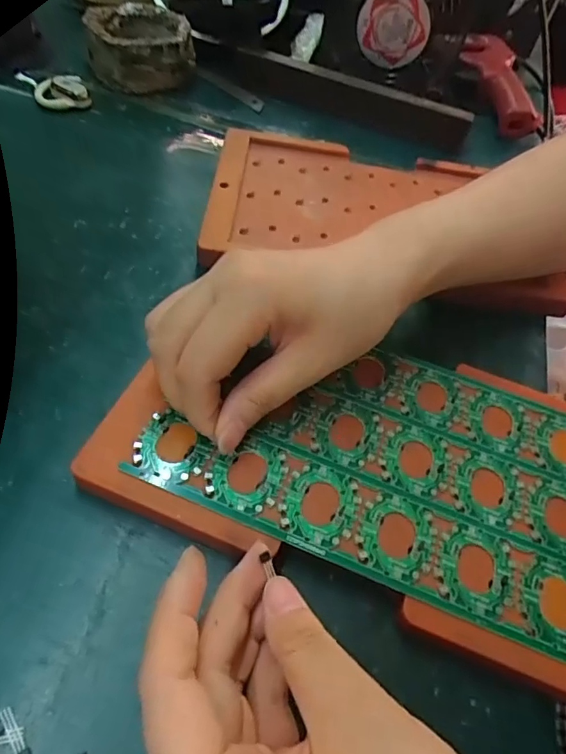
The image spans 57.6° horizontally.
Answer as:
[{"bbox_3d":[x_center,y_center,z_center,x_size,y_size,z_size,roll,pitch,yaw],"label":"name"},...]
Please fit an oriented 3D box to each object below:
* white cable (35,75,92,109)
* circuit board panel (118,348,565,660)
[{"bbox_3d":[-0.171,-0.218,0.398,0.038,0.019,0.025,-15,58,-21],"label":"white cable"},{"bbox_3d":[0.047,0.032,0.242,0.197,0.004,0.119,21,54,7],"label":"circuit board panel"}]

